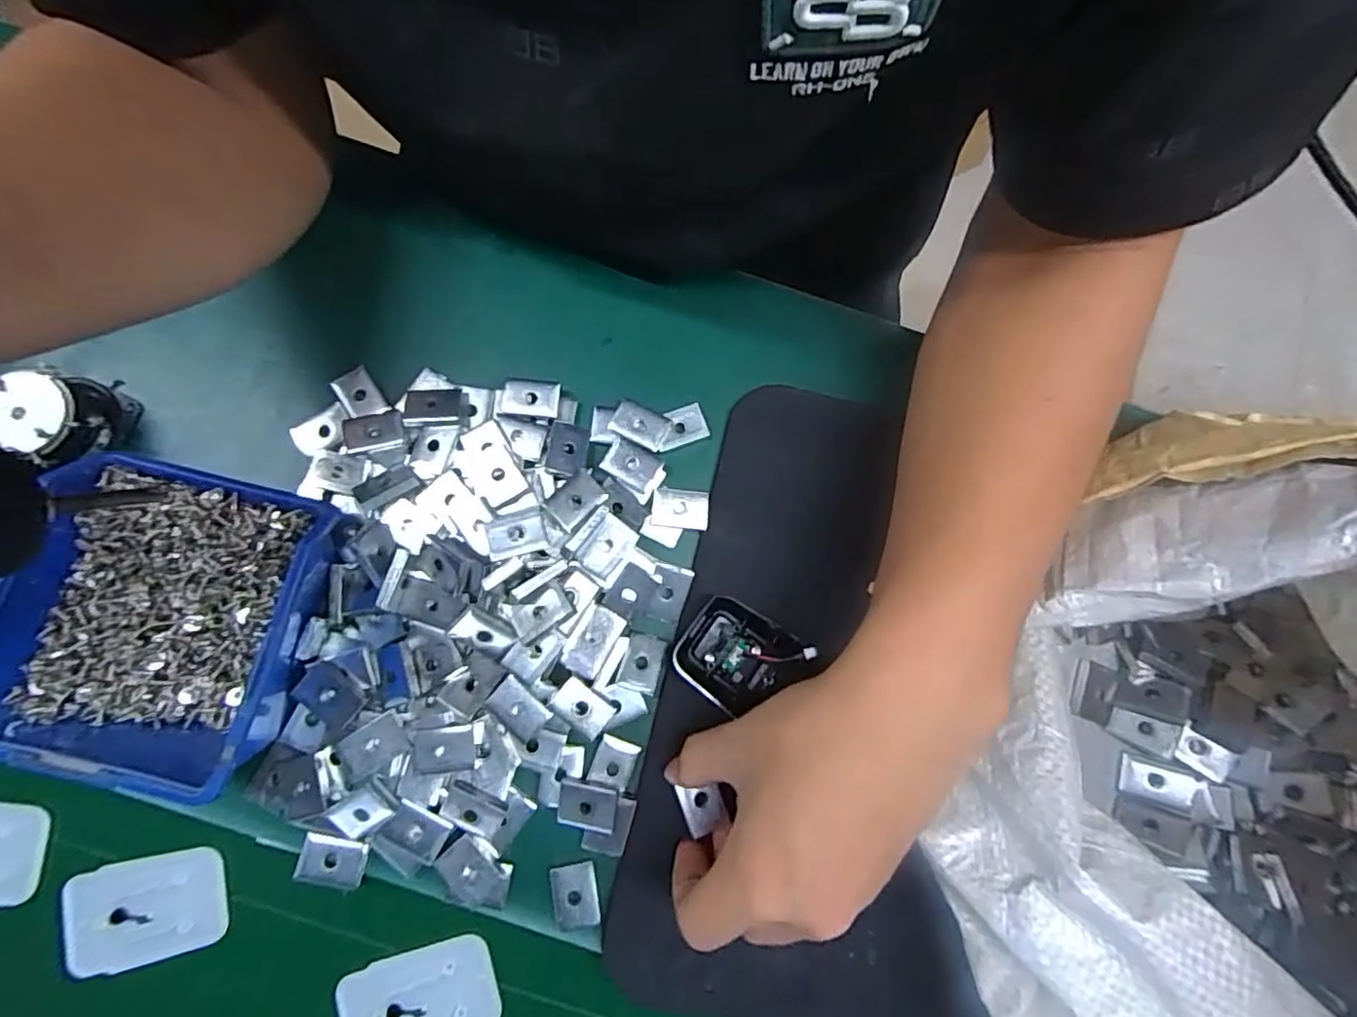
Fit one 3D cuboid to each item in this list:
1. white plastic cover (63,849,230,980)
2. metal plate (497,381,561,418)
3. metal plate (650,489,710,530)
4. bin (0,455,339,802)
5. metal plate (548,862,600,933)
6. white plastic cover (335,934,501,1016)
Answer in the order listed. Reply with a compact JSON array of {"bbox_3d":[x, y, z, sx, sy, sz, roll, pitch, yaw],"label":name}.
[{"bbox_3d":[-0.242,0.183,0.282,0.065,0.010,0.045,-10,82,-5],"label":"white plastic cover"},{"bbox_3d":[-0.077,-0.056,0.318,0.031,0.005,0.016,5,81,-2],"label":"metal plate"},{"bbox_3d":[0.001,0.000,0.313,0.028,0.004,0.019,5,81,-2],"label":"metal plate"},{"bbox_3d":[-0.212,0.048,0.267,0.113,0.066,0.122,10,81,-2],"label":"bin"},{"bbox_3d":[-0.048,0.179,0.283,0.021,0.004,0.028,-9,82,-5],"label":"metal plate"},{"bbox_3d":[-0.119,0.227,0.284,0.069,0.006,0.045,-15,82,-5],"label":"white plastic cover"}]

